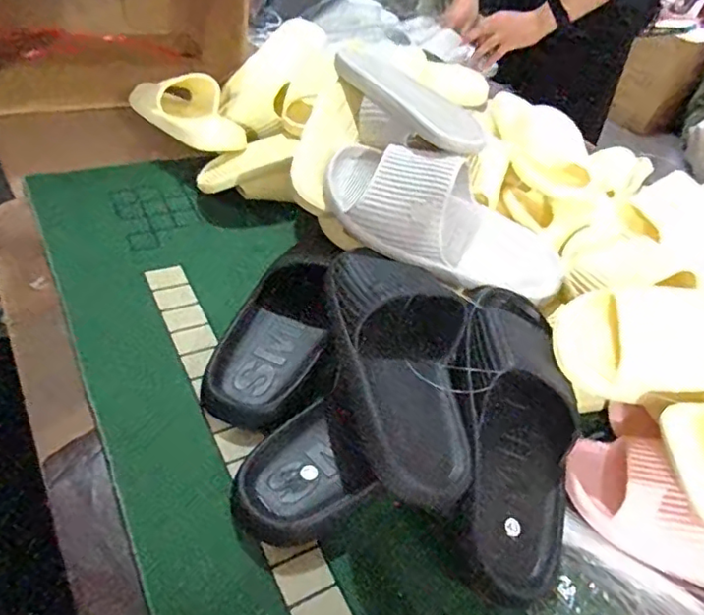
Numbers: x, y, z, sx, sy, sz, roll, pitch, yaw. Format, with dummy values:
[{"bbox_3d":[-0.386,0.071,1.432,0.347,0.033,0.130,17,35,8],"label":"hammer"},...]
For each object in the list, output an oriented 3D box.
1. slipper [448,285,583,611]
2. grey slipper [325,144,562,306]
[{"bbox_3d":[0.135,0.096,0.485,0.104,0.072,0.270,6,66,-1],"label":"slipper"},{"bbox_3d":[0.102,-0.089,0.589,0.262,0.093,0.102,26,46,-9],"label":"grey slipper"}]

